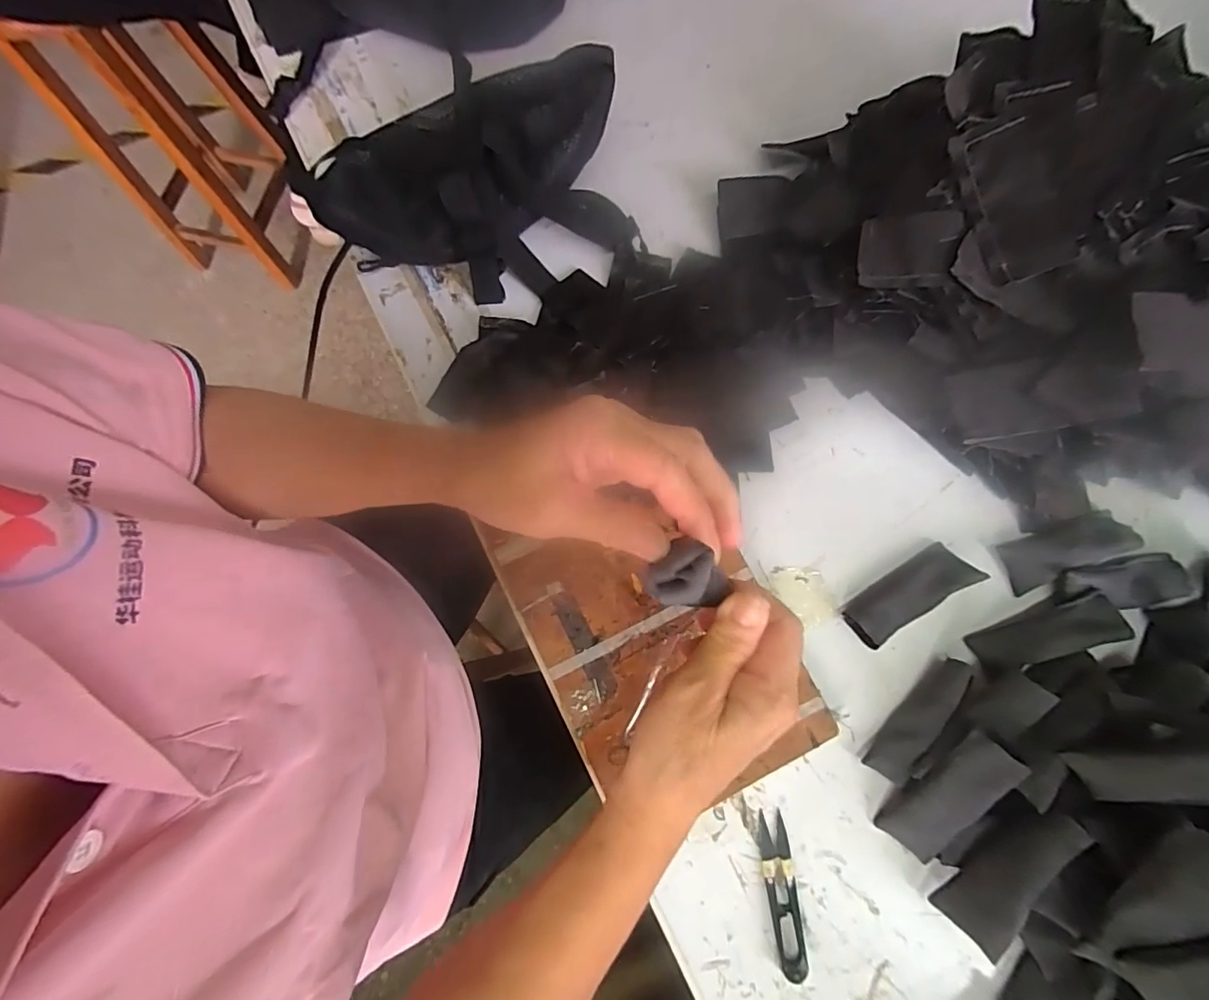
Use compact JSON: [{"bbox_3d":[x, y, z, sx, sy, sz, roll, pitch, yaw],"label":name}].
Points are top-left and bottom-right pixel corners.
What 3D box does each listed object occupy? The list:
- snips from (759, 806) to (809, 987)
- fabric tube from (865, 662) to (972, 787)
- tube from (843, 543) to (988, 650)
[{"bbox_3d":[0.127,0.280,0.364,0.021,0.008,0.099,-7,77,-1],"label":"snips"},{"bbox_3d":[0.234,0.161,0.382,0.026,0.025,0.100,39,80,9],"label":"fabric tube"},{"bbox_3d":[0.239,0.074,0.402,0.103,0.023,0.037,-32,78,-7],"label":"tube"}]

